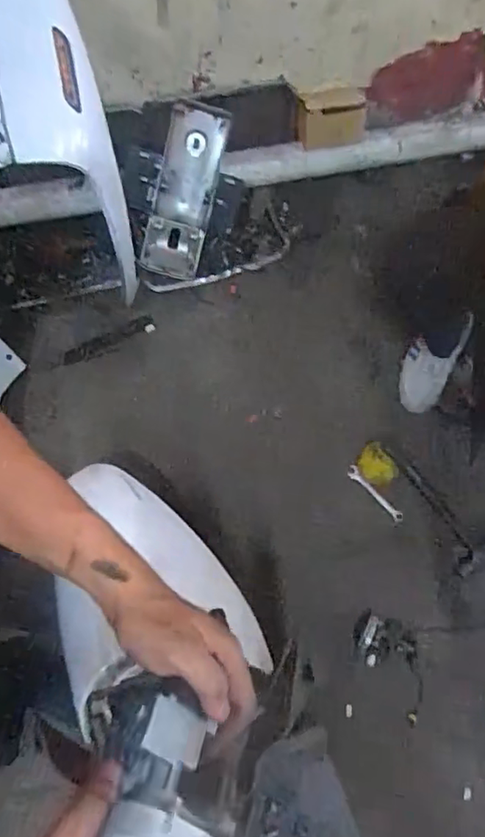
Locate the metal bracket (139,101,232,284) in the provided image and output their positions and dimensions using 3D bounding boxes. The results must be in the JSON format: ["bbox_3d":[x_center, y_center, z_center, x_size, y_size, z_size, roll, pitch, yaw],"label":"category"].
[{"bbox_3d":[-0.142,-0.548,1.392,0.146,0.069,0.395,20,113,6],"label":"metal bracket"}]

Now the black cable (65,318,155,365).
[{"bbox_3d":[-0.344,-0.197,1.468,0.250,0.010,0.049,-22,91,3],"label":"black cable"}]

